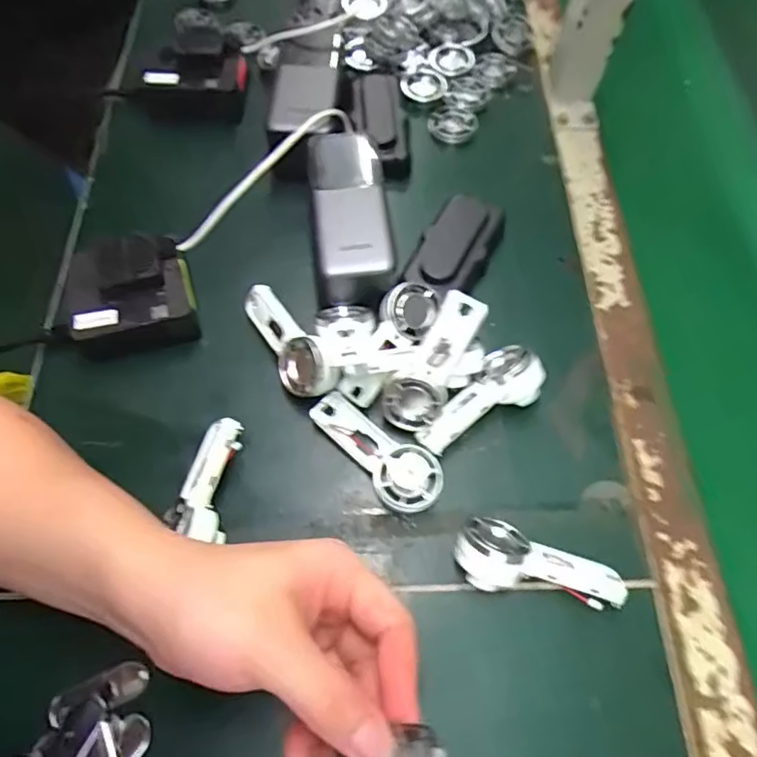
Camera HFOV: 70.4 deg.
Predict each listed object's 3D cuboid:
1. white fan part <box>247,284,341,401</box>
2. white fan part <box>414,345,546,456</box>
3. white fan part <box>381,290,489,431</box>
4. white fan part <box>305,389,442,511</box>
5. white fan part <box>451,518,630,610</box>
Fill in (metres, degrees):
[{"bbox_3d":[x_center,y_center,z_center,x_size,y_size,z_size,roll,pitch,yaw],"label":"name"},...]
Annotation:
[{"bbox_3d":[-0.065,-0.025,0.367,0.030,0.036,0.095,-33,70,-16],"label":"white fan part"},{"bbox_3d":[0.068,0.018,0.346,0.040,0.037,0.093,42,70,17],"label":"white fan part"},{"bbox_3d":[0.035,-0.009,0.333,0.036,0.094,0.023,33,30,13],"label":"white fan part"},{"bbox_3d":[-0.001,0.045,0.344,0.095,0.021,0.039,42,70,17],"label":"white fan part"},{"bbox_3d":[0.092,0.105,0.307,0.095,0.036,0.039,9,64,2],"label":"white fan part"}]

